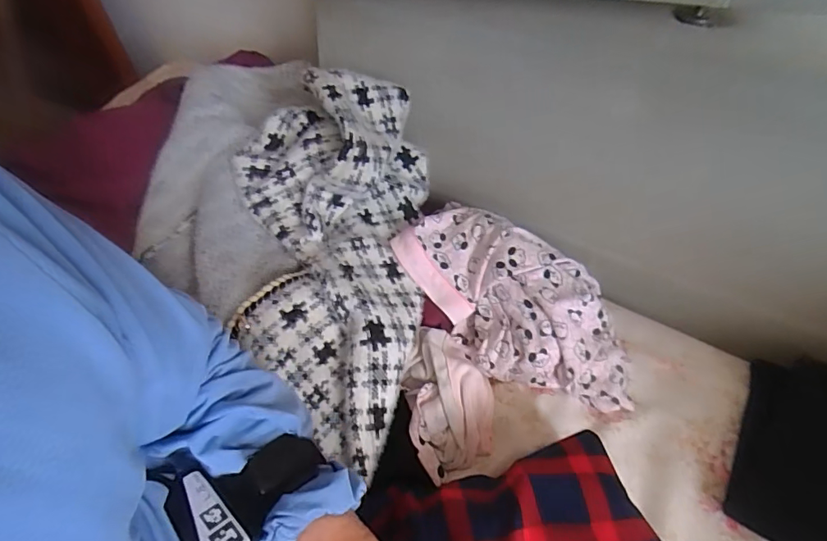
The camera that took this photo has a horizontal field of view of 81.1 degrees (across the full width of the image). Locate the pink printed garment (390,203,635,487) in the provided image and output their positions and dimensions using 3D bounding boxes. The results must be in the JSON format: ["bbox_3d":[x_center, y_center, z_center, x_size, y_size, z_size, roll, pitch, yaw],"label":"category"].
[{"bbox_3d":[0.107,0.044,0.563,0.247,0.093,0.322,-7,51,-3],"label":"pink printed garment"}]

